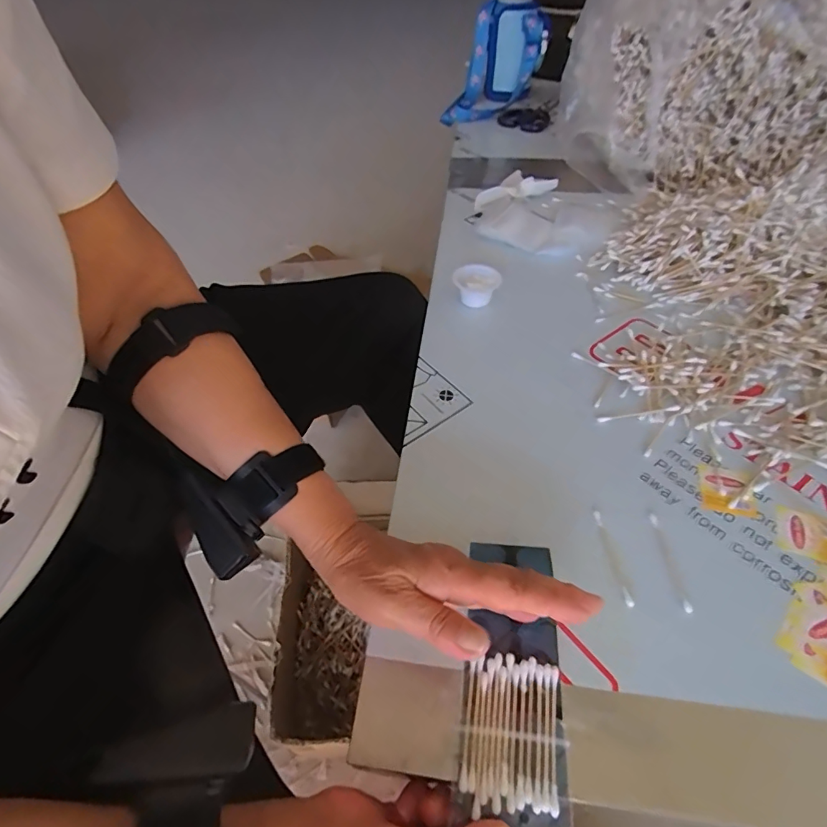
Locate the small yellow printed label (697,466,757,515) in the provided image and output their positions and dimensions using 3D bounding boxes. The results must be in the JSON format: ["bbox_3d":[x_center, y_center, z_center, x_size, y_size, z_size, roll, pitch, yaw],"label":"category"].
[{"bbox_3d":[0.251,0.062,0.379,0.038,0.004,0.042,12,51,12],"label":"small yellow printed label"}]

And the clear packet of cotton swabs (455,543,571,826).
[{"bbox_3d":[0.060,0.181,0.288,0.061,0.009,0.211,3,49,4],"label":"clear packet of cotton swabs"}]

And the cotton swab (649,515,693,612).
[{"bbox_3d":[0.187,0.106,0.343,0.007,0.004,0.074,-1,53,1],"label":"cotton swab"}]

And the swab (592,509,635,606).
[{"bbox_3d":[0.148,0.106,0.348,0.008,0.007,0.072,-5,53,-2],"label":"swab"}]

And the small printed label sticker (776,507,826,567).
[{"bbox_3d":[0.297,0.091,0.352,0.041,0.004,0.042,22,54,19],"label":"small printed label sticker"}]

